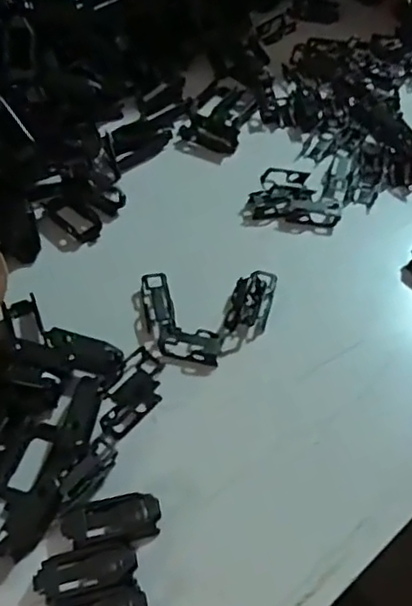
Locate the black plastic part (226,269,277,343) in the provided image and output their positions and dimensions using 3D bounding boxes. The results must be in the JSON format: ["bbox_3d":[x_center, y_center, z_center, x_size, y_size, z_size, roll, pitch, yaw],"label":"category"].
[{"bbox_3d":[0.030,0.000,0.413,0.026,0.011,0.046,14,56,8],"label":"black plastic part"}]

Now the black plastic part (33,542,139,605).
[{"bbox_3d":[-0.060,0.136,0.317,0.049,0.011,0.022,-16,57,-12],"label":"black plastic part"}]

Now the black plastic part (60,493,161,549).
[{"bbox_3d":[-0.050,0.115,0.332,0.050,0.008,0.025,-5,55,-5],"label":"black plastic part"}]

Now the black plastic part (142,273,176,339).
[{"bbox_3d":[-0.031,0.001,0.412,0.018,0.010,0.043,-7,56,-6],"label":"black plastic part"}]

